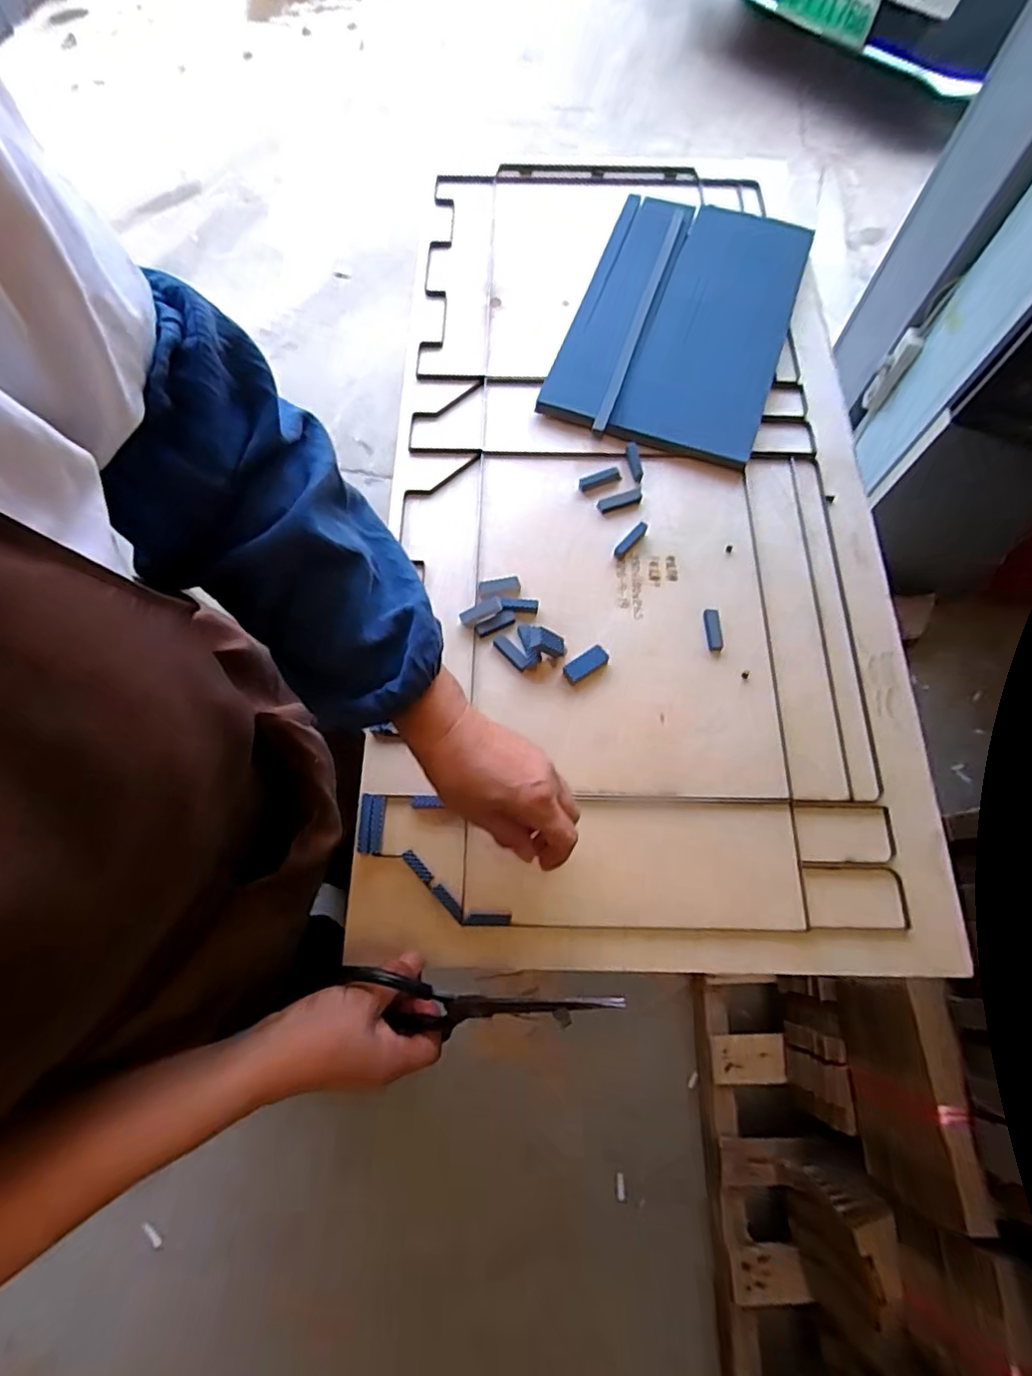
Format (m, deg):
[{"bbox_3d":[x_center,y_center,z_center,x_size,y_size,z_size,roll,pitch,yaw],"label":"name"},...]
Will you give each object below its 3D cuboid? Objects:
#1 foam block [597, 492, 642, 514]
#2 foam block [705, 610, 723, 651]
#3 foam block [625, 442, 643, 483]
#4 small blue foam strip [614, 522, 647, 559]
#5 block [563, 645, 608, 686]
[{"bbox_3d":[0.101,-0.181,0.576,0.046,0.007,0.014,-20,70,-8],"label":"foam block"},{"bbox_3d":[0.176,-0.051,0.529,0.013,0.007,0.041,2,71,0],"label":"foam block"},{"bbox_3d":[0.118,-0.225,0.592,0.012,0.005,0.042,-12,85,-4],"label":"foam block"},{"bbox_3d":[0.107,-0.139,0.557,0.011,0.006,0.042,41,75,13],"label":"small blue foam strip"},{"bbox_3d":[0.061,-0.020,0.516,0.042,0.009,0.017,-33,72,-13],"label":"block"}]

